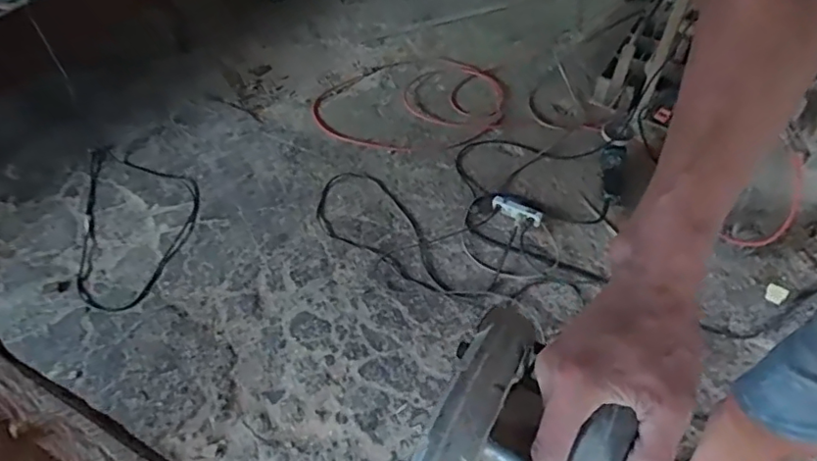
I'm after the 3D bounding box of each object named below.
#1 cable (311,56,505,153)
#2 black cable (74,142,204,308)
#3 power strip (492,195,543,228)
[{"bbox_3d":[0.005,-0.432,1.862,0.615,0.027,0.483,7,50,7],"label":"cable"},{"bbox_3d":[-0.740,-0.026,1.533,0.317,0.067,0.519,-11,49,-6],"label":"black cable"},{"bbox_3d":[0.298,-0.053,1.548,0.143,0.032,0.044,23,54,22],"label":"power strip"}]

